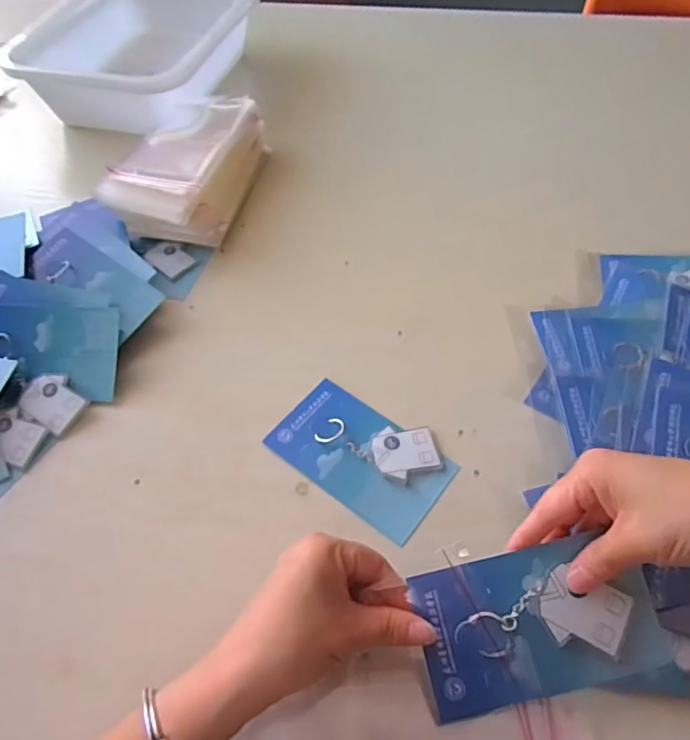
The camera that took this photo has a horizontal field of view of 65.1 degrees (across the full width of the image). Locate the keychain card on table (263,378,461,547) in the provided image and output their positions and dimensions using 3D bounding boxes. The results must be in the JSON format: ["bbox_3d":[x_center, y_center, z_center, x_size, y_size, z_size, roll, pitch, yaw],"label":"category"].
[{"bbox_3d":[0.013,0.065,0.425,0.134,0.011,0.082,32,60,23],"label":"keychain card on table"}]

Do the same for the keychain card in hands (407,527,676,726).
[{"bbox_3d":[0.111,0.144,0.311,0.134,0.011,0.080,-14,82,0],"label":"keychain card in hands"}]

